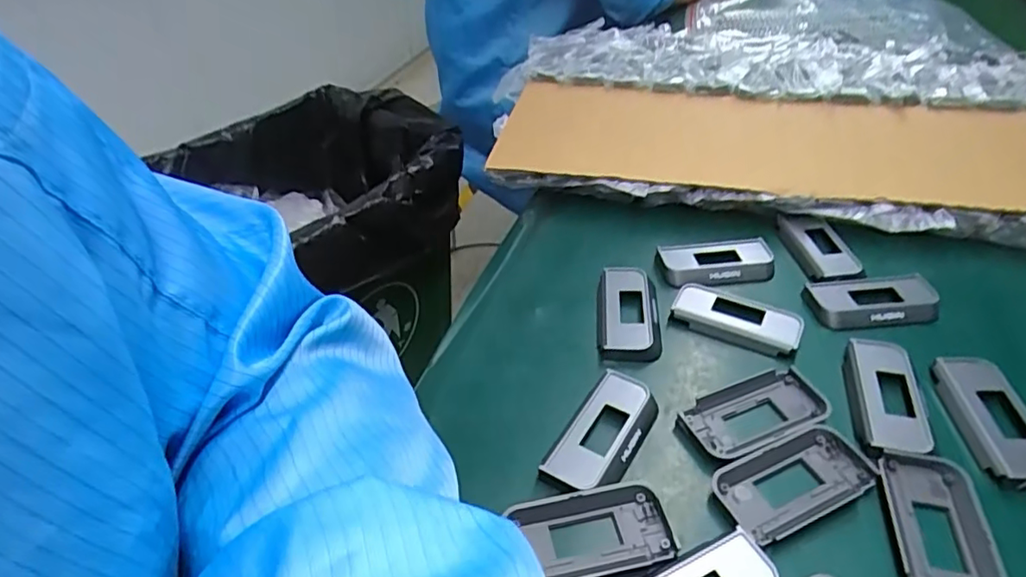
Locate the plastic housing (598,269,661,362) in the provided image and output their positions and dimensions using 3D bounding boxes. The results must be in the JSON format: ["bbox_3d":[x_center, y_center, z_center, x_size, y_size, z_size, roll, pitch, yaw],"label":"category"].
[{"bbox_3d":[0.071,0.014,0.367,0.037,0.010,0.071,3,43,4],"label":"plastic housing"}]

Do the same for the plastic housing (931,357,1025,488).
[{"bbox_3d":[0.243,0.064,0.299,0.033,0.007,0.071,3,43,4],"label":"plastic housing"}]

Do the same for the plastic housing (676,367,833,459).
[{"bbox_3d":[0.127,0.065,0.311,0.075,0.012,0.037,-15,45,-15],"label":"plastic housing"}]

